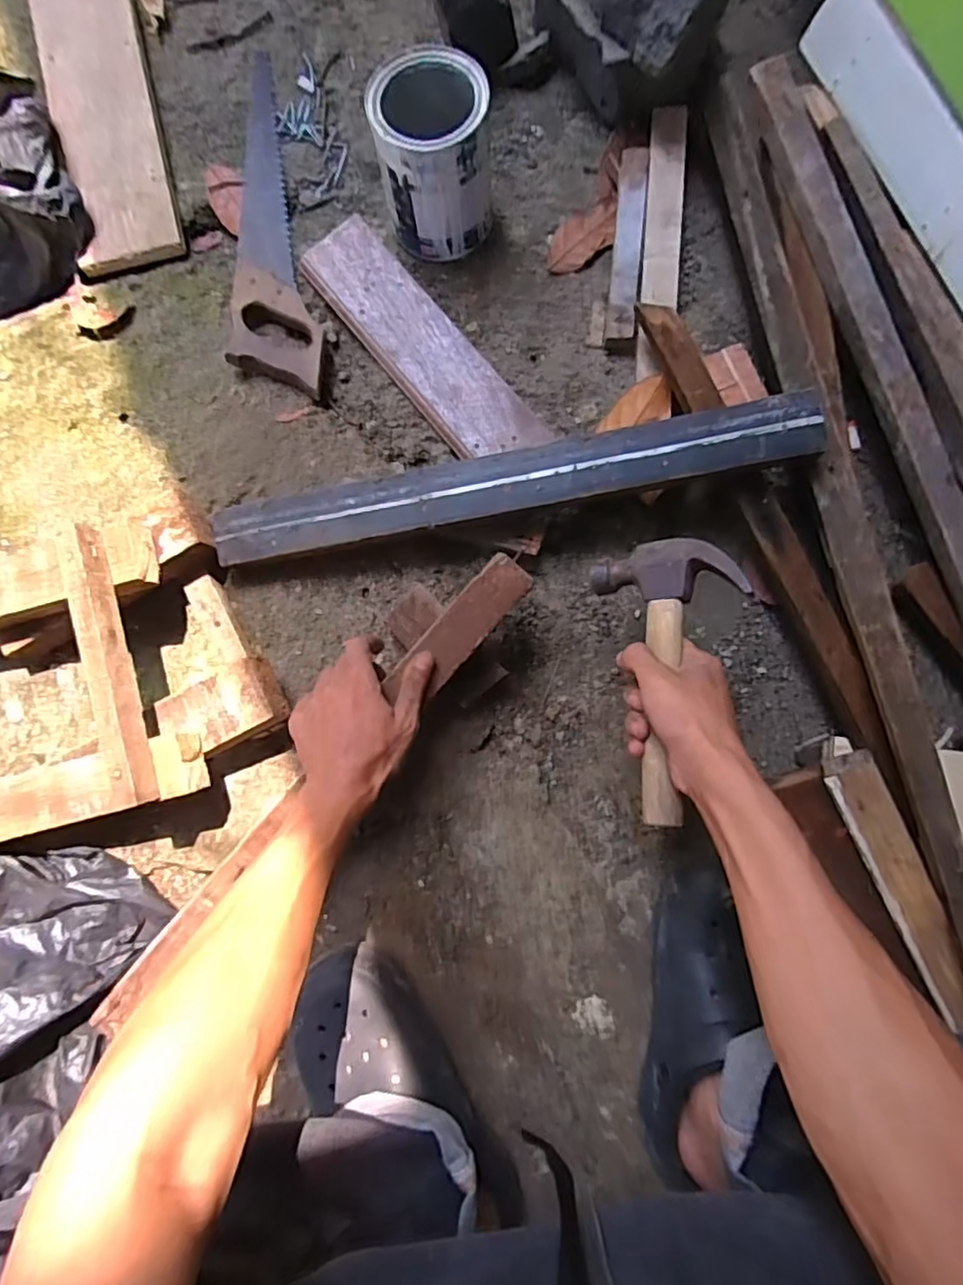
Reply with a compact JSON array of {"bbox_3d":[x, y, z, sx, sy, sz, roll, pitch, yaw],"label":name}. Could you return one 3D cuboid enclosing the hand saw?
[{"bbox_3d":[-0.223,-0.467,0.665,0.088,0.030,0.415,-3,83,1],"label":"hand saw"}]

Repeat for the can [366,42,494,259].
[{"bbox_3d":[-0.046,-0.471,0.606,0.103,0.125,0.114,-8,83,0],"label":"can"}]

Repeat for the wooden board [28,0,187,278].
[{"bbox_3d":[-0.419,-0.583,0.682,0.112,0.019,0.353,-14,83,-1],"label":"wooden board"}]

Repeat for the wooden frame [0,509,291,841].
[{"bbox_3d":[-0.354,0.034,0.553,0.293,0.118,0.258,-25,83,-2],"label":"wooden frame"}]

